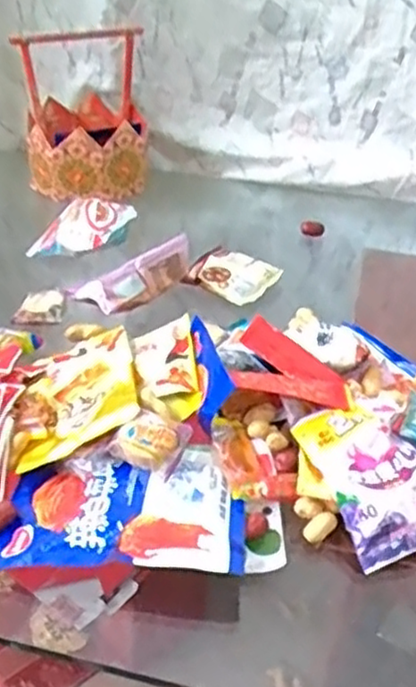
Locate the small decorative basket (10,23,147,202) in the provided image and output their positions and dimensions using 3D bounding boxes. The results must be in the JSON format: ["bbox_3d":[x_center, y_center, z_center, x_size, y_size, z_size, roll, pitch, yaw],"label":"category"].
[{"bbox_3d":[-0.174,-0.331,1.000,0.164,0.207,0.177,-1,34,-5],"label":"small decorative basket"}]

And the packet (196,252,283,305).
[{"bbox_3d":[0.032,-0.076,0.803,0.082,0.018,0.083,20,38,24],"label":"packet"}]

